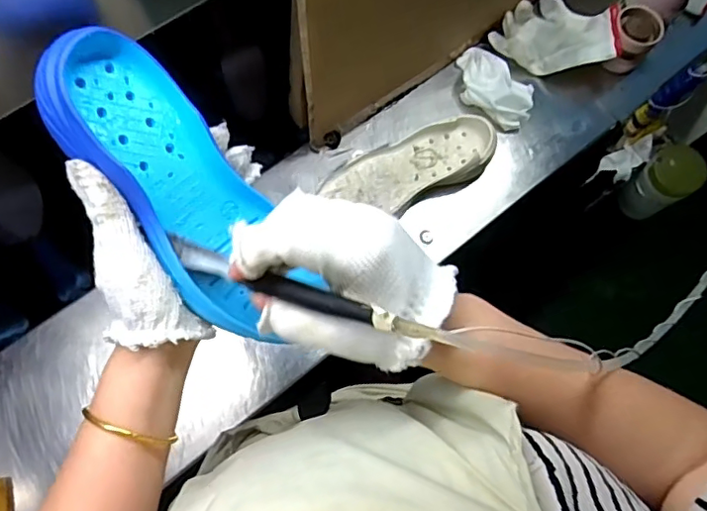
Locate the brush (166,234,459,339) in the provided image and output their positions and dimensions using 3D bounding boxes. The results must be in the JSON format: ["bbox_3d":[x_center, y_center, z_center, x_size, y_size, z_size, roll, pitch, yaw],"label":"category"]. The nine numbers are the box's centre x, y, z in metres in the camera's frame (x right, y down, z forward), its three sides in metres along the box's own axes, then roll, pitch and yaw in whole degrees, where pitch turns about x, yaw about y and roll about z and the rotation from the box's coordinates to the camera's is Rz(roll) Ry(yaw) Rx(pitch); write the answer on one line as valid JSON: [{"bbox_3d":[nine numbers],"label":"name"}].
[{"bbox_3d":[-0.043,0.016,0.315,0.166,0.017,0.017,16,70,28],"label":"brush"}]

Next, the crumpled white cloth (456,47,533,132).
[{"bbox_3d":[0.193,-0.233,0.766,0.124,0.040,0.081,35,73,9],"label":"crumpled white cloth"}]

